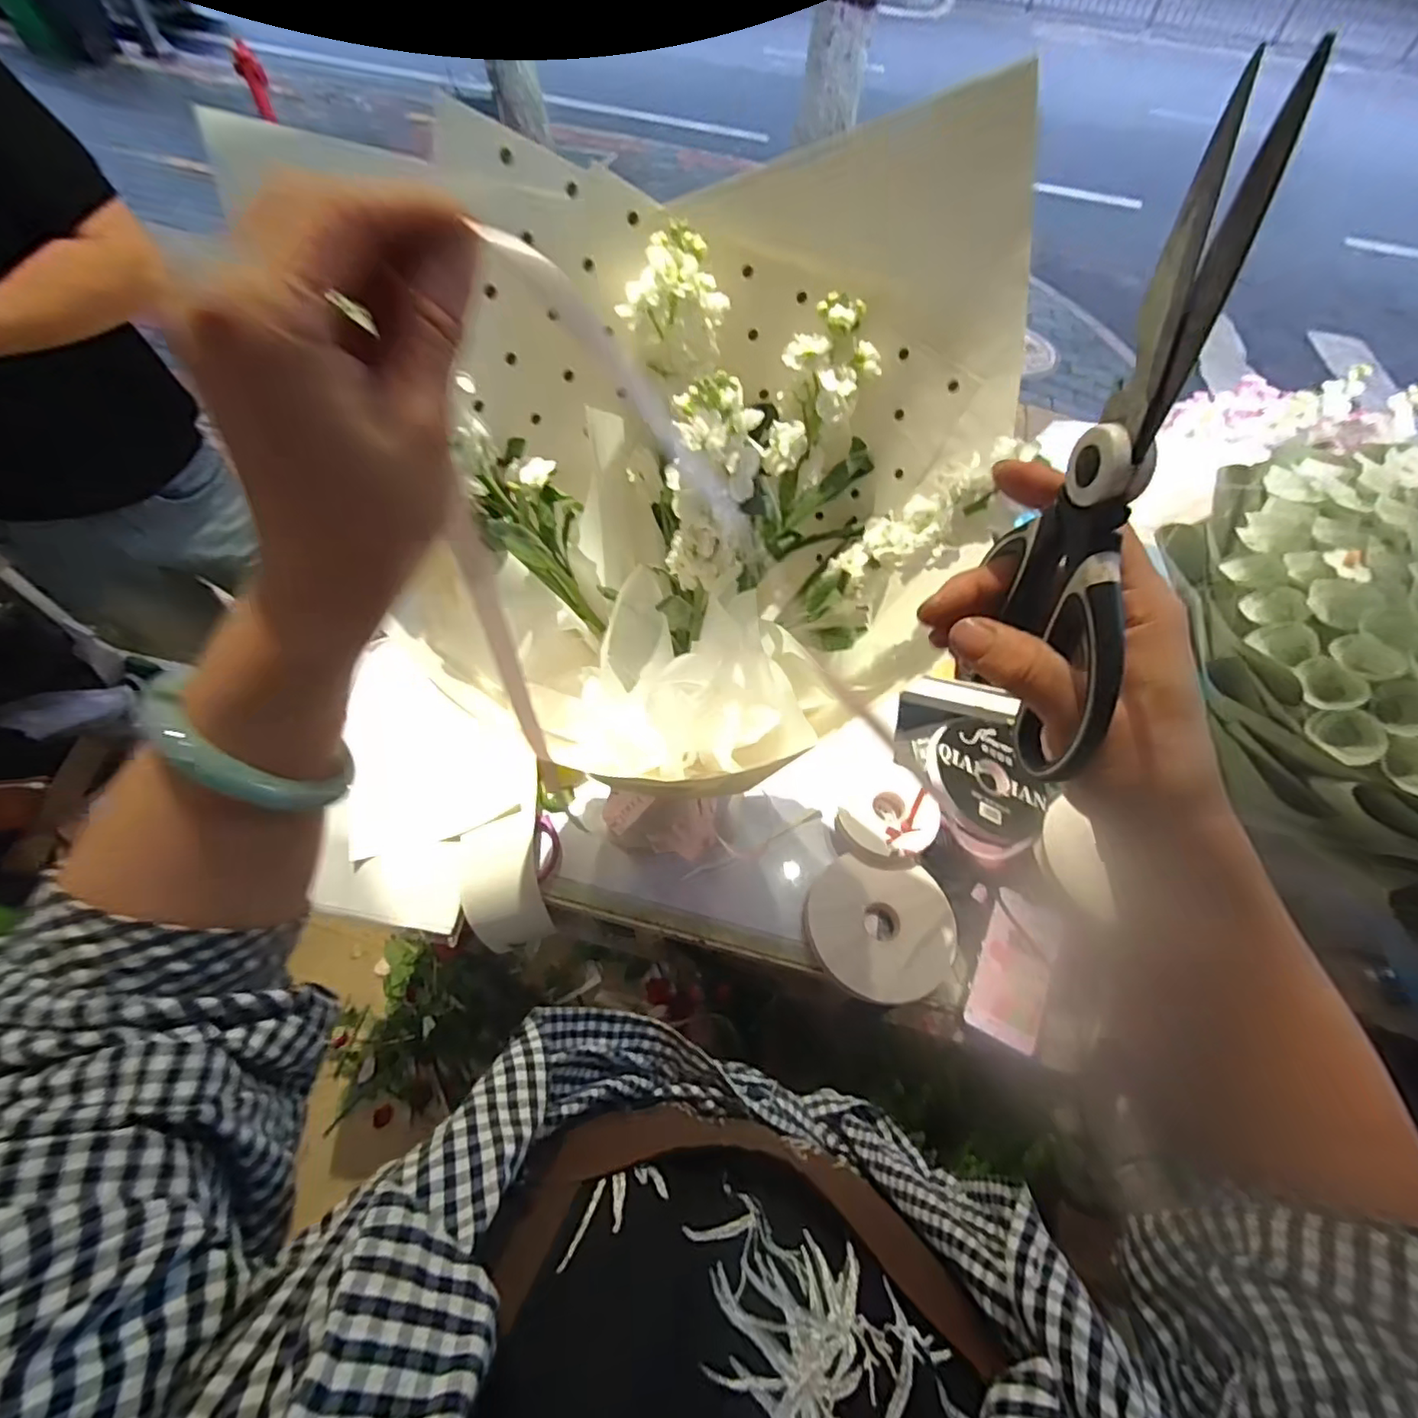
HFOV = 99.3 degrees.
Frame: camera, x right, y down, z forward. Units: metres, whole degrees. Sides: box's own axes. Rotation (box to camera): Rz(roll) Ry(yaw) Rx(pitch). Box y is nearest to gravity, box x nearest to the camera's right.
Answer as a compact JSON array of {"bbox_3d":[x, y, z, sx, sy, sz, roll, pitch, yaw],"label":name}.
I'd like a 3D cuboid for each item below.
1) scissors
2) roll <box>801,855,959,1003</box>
[{"bbox_3d":[0.126,-0.067,0.198,0.011,0.193,0.066,-3,32,-6],"label":"scissors"},{"bbox_3d":[0.171,0.223,0.609,0.146,0.029,0.129,13,58,4],"label":"roll"}]

